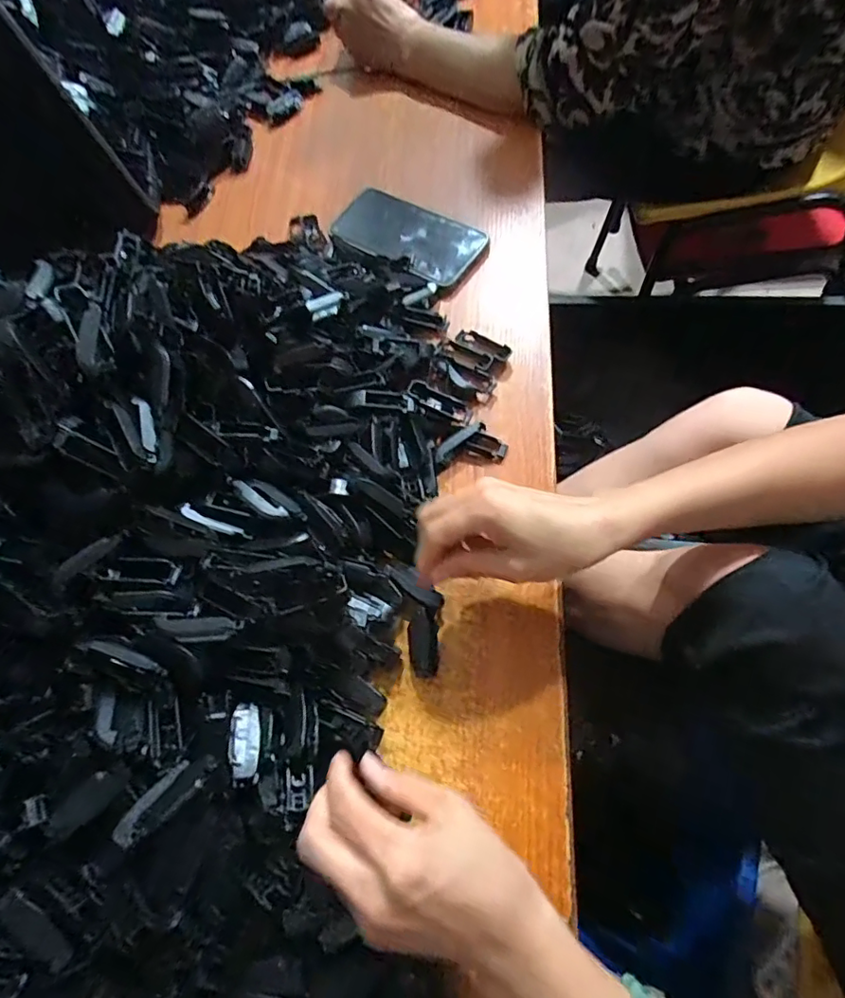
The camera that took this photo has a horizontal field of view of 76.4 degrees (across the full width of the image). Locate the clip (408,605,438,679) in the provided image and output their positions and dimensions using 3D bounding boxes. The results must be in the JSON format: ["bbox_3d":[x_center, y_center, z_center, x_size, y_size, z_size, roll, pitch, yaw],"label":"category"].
[{"bbox_3d":[0.001,0.105,0.395,0.021,0.005,0.048,-3,66,8],"label":"clip"}]

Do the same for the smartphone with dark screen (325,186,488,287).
[{"bbox_3d":[-0.014,-0.269,0.545,0.161,0.015,0.080,33,76,21],"label":"smartphone with dark screen"}]

